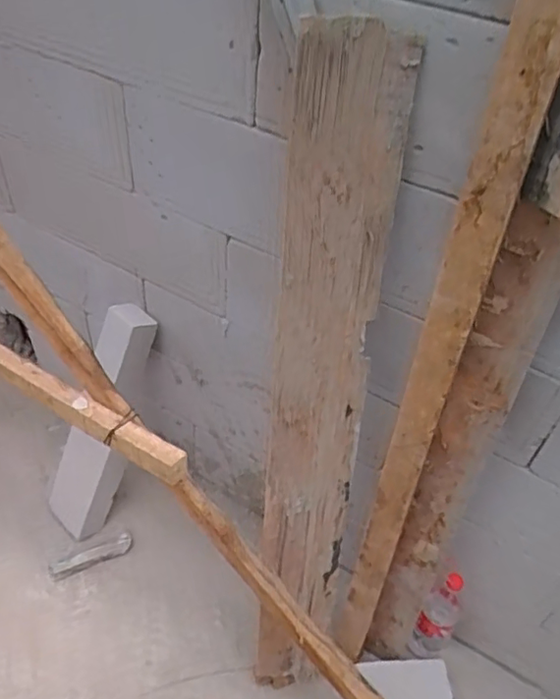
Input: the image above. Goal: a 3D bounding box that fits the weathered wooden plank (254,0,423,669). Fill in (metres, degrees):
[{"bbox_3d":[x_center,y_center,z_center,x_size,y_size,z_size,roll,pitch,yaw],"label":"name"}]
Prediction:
[{"bbox_3d":[0.059,0.147,0.912,0.150,1.149,0.030,-1,30,-10],"label":"weathered wooden plank"}]

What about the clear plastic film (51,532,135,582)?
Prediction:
[{"bbox_3d":[-0.450,0.497,1.388,0.193,0.006,0.049,-17,49,-22],"label":"clear plastic film"}]

